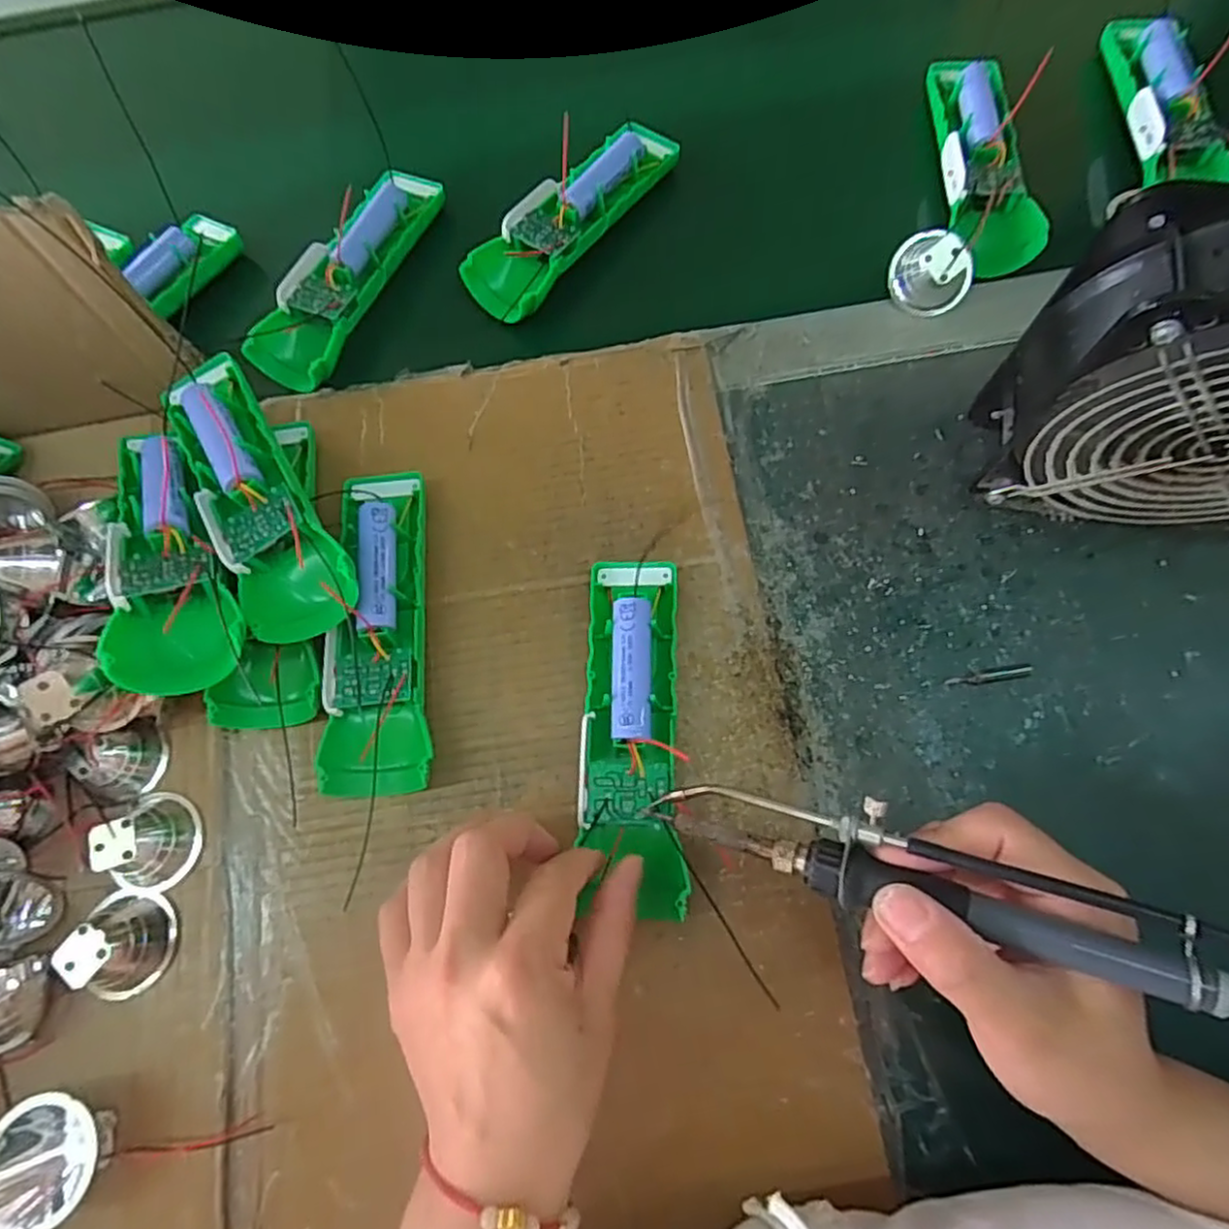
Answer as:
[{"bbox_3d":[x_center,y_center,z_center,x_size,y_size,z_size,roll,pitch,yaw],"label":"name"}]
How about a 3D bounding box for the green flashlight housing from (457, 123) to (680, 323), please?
[{"bbox_3d":[-0.027,-0.241,0.410,0.046,0.021,0.154,40,79,10],"label":"green flashlight housing"}]

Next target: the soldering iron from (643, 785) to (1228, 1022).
[{"bbox_3d":[0.107,0.088,0.231,0.203,0.017,0.033,10,74,28],"label":"soldering iron"}]

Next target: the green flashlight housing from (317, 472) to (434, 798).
[{"bbox_3d":[-0.114,0.005,0.332,0.046,0.029,0.158,-6,75,-1],"label":"green flashlight housing"}]

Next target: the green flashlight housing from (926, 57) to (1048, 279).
[{"bbox_3d":[0.210,-0.264,0.398,0.042,0.027,0.143,-3,75,0],"label":"green flashlight housing"}]

